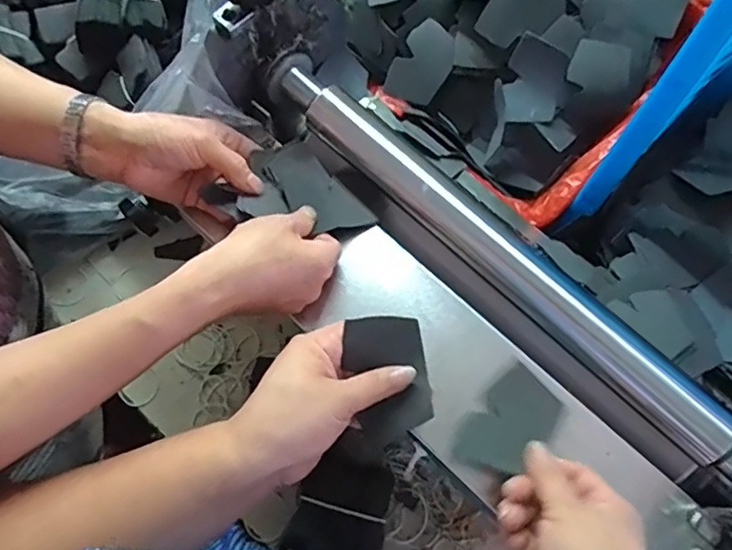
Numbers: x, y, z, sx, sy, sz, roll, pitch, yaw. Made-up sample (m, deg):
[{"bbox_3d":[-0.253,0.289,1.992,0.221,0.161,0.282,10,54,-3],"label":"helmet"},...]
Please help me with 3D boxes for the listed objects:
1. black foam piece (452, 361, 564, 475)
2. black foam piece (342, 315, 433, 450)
[{"bbox_3d":[0.100,0.109,0.417,0.081,0.005,0.049,-49,65,10],"label":"black foam piece"},{"bbox_3d":[0.016,0.067,0.373,0.047,0.005,0.082,-9,92,0],"label":"black foam piece"}]

